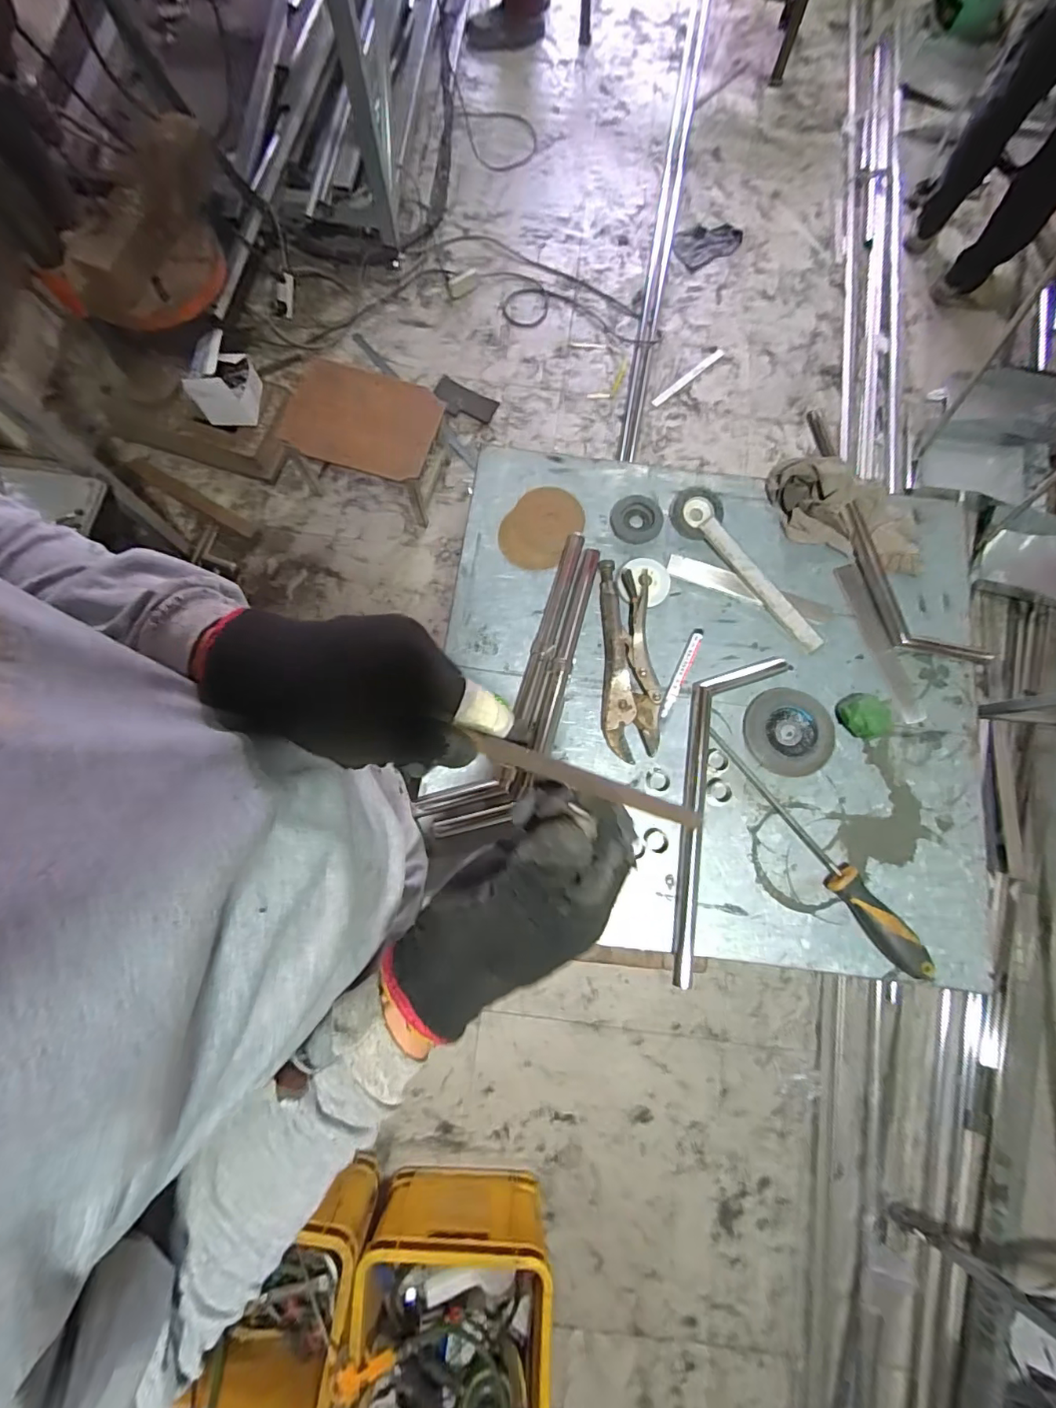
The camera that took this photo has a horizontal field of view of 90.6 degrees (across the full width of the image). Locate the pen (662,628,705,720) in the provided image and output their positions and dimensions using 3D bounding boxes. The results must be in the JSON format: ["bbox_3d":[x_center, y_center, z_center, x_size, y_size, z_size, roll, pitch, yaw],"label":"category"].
[{"bbox_3d":[0.169,-0.034,0.572,0.013,0.008,0.107,25,77,4],"label":"pen"}]

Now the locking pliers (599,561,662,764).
[{"bbox_3d":[0.111,-0.050,0.574,0.059,0.014,0.216,1,77,-1],"label":"locking pliers"}]

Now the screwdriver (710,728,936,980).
[{"bbox_3d":[0.290,0.146,0.527,0.032,0.027,0.294,-37,80,-9],"label":"screwdriver"}]

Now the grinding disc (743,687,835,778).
[{"bbox_3d":[0.283,0.030,0.564,0.096,0.004,0.092,0,77,-1],"label":"grinding disc"}]

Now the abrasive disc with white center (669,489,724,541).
[{"bbox_3d":[0.197,-0.223,0.614,0.057,0.016,0.058,0,77,-1],"label":"abrasive disc with white center"}]

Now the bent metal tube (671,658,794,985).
[{"bbox_3d":[0.186,0.101,0.544,0.083,0.017,0.351,21,77,3],"label":"bent metal tube"}]

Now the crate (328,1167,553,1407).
[{"bbox_3d":[-0.147,1.281,1.012,0.375,0.269,0.518,3,77,-1],"label":"crate"}]

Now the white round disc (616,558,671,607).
[{"bbox_3d":[0.132,-0.140,0.597,0.061,0.015,0.055,1,77,-1],"label":"white round disc"}]

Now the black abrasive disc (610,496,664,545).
[{"bbox_3d":[0.128,-0.217,0.616,0.060,0.013,0.056,0,77,-1],"label":"black abrasive disc"}]

